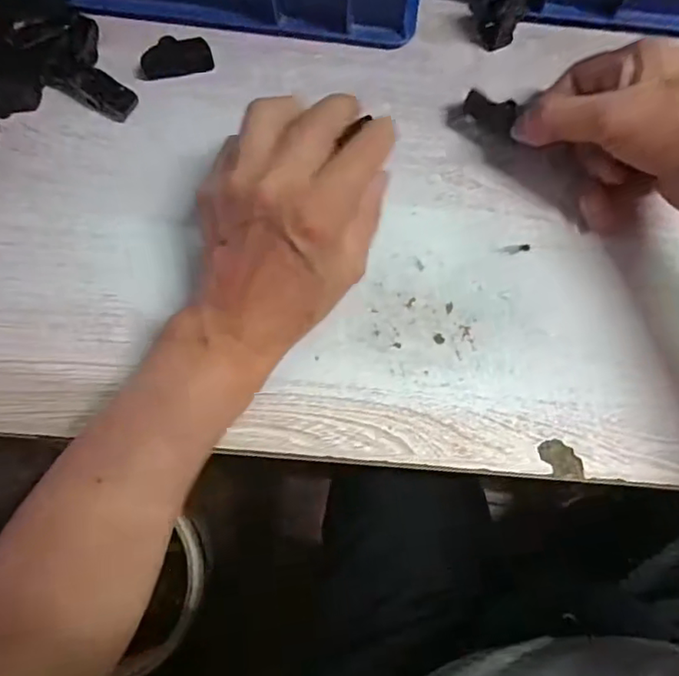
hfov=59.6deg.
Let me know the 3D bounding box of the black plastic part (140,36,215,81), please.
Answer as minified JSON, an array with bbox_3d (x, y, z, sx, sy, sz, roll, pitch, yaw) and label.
[{"bbox_3d":[-0.109,-0.187,0.395,0.046,0.011,0.022,-11,76,-3],"label":"black plastic part"}]

